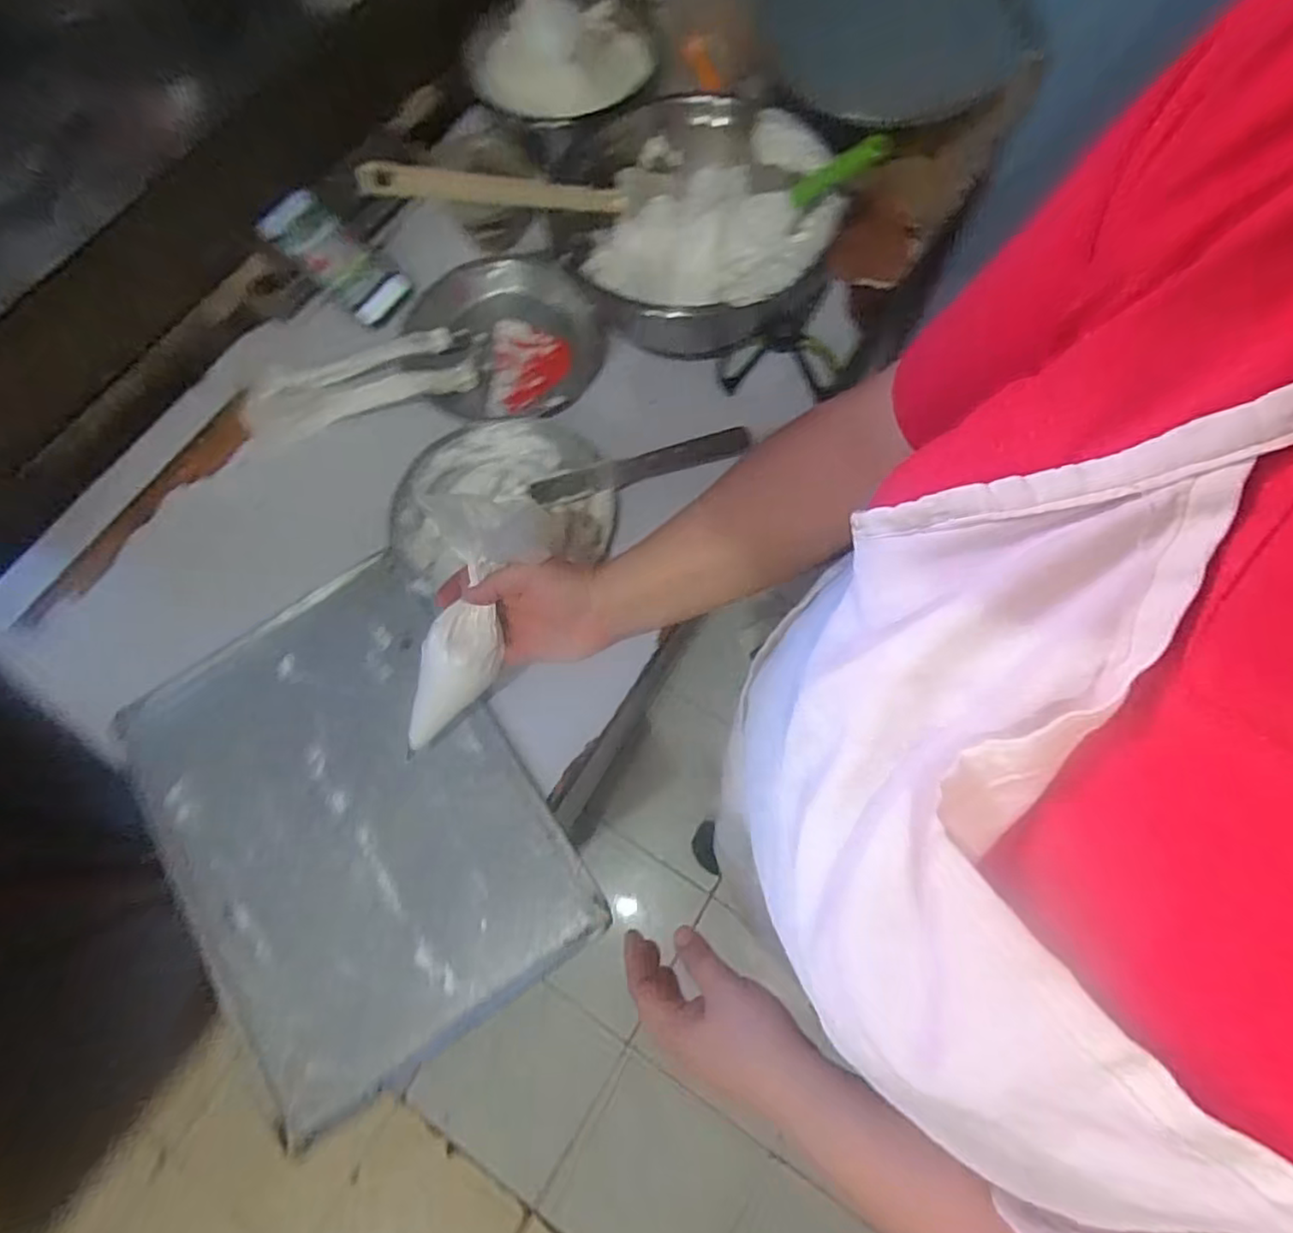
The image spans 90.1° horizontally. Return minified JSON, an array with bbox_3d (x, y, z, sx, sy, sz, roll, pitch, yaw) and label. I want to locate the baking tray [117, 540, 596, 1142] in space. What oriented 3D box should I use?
[{"bbox_3d":[-0.291,0.188,0.625,0.328,0.020,0.448,-32,75,-8],"label":"baking tray"}]

